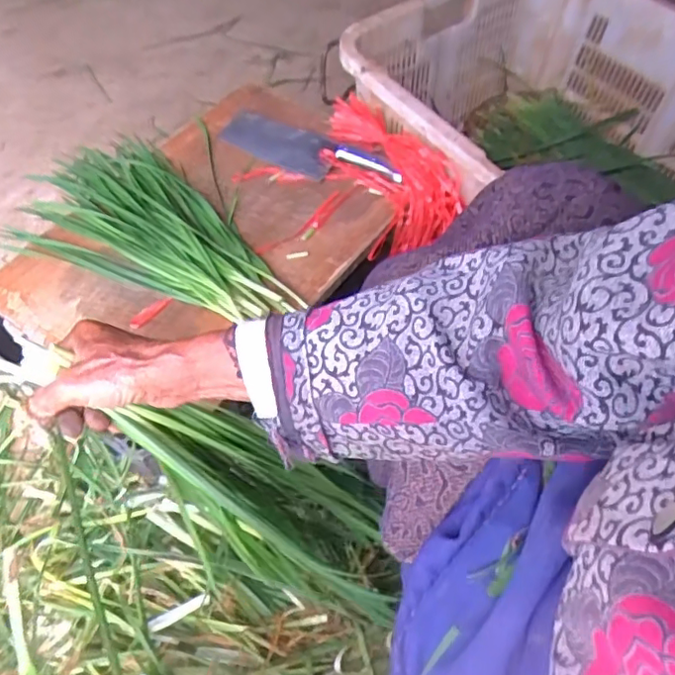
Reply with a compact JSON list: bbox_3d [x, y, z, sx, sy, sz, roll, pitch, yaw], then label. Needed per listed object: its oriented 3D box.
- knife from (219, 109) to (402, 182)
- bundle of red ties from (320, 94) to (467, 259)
[{"bbox_3d":[-0.044,-0.277,0.850,0.302,0.032,0.094,25,60,16],"label":"knife"},{"bbox_3d":[0.062,-0.232,0.826,0.146,0.087,0.263,-19,58,-13],"label":"bundle of red ties"}]

